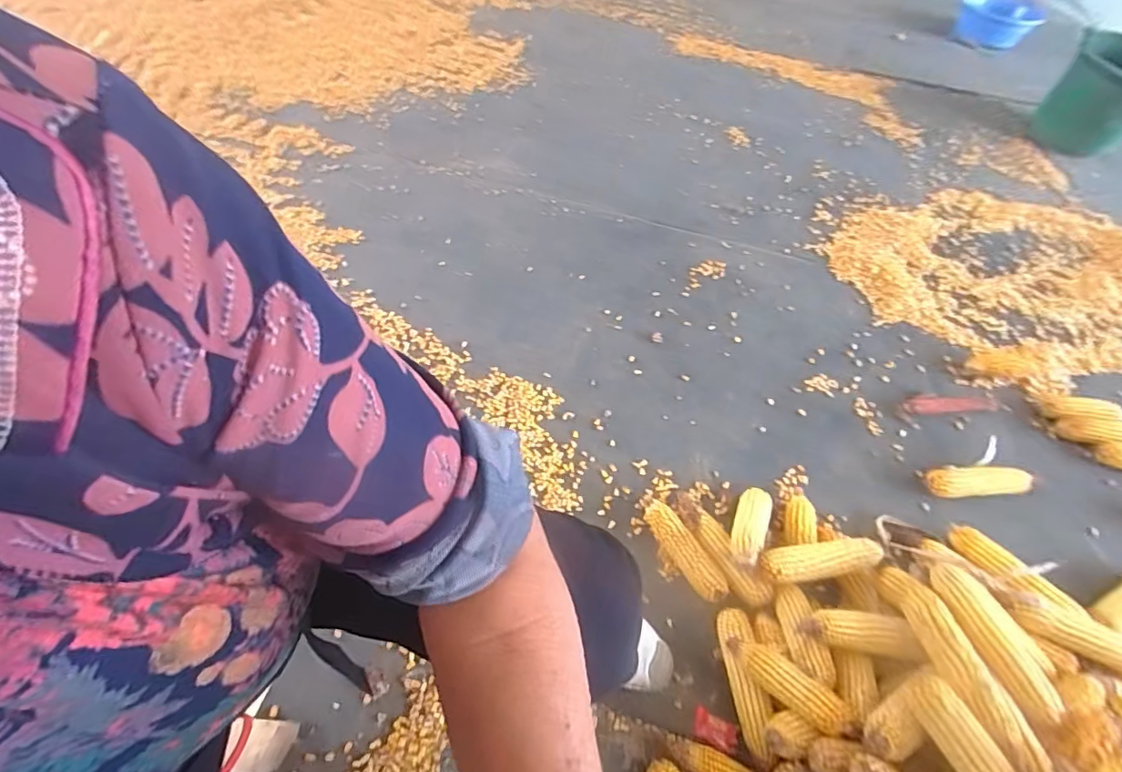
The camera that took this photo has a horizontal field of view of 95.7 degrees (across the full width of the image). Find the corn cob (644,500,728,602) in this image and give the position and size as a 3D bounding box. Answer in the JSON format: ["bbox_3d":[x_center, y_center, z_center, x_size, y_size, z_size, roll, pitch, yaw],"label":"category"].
[{"bbox_3d":[0.188,0.256,0.786,0.048,0.051,0.166,-24,61,-19],"label":"corn cob"}]

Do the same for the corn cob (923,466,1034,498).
[{"bbox_3d":[0.724,0.165,0.876,0.171,0.039,0.048,0,56,-4],"label":"corn cob"}]

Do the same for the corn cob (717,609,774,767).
[{"bbox_3d":[0.244,0.389,0.671,0.053,0.041,0.173,3,56,-2],"label":"corn cob"}]

